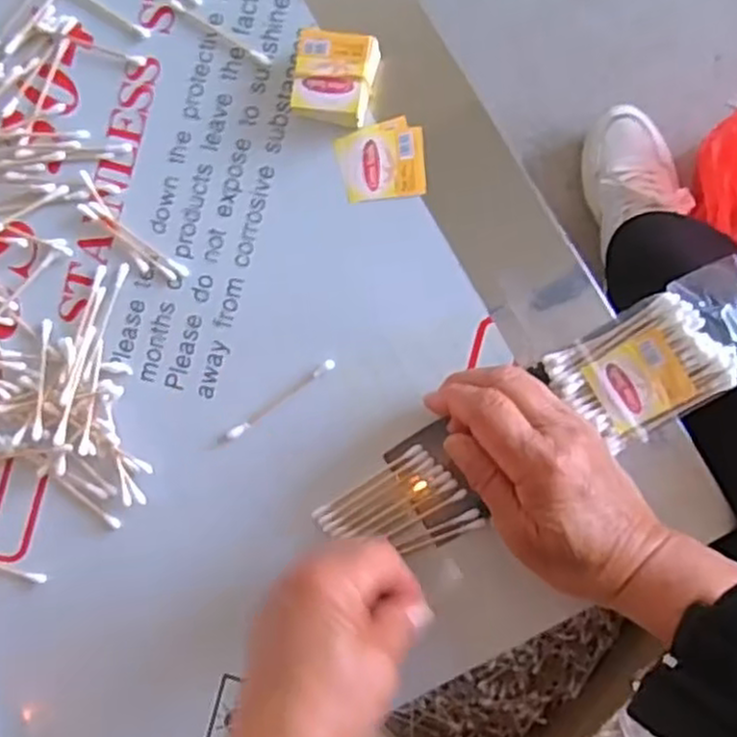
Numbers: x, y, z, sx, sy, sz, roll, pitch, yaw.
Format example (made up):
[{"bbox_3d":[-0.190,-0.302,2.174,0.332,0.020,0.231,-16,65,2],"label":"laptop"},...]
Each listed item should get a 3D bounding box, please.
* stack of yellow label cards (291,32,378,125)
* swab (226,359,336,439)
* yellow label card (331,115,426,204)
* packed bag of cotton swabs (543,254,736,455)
[{"bbox_3d":[-0.018,-0.163,0.429,0.044,0.023,0.049,8,88,9],"label":"stack of yellow label cards"},{"bbox_3d":[-0.050,0.018,0.433,0.074,0.004,0.006,-36,84,3],"label":"swab"},{"bbox_3d":[0.007,-0.119,0.434,0.049,0.004,0.044,-6,86,8],"label":"yellow label card"},{"bbox_3d":[0.153,-0.006,0.389,0.104,0.018,0.059,-31,85,4],"label":"packed bag of cotton swabs"}]

